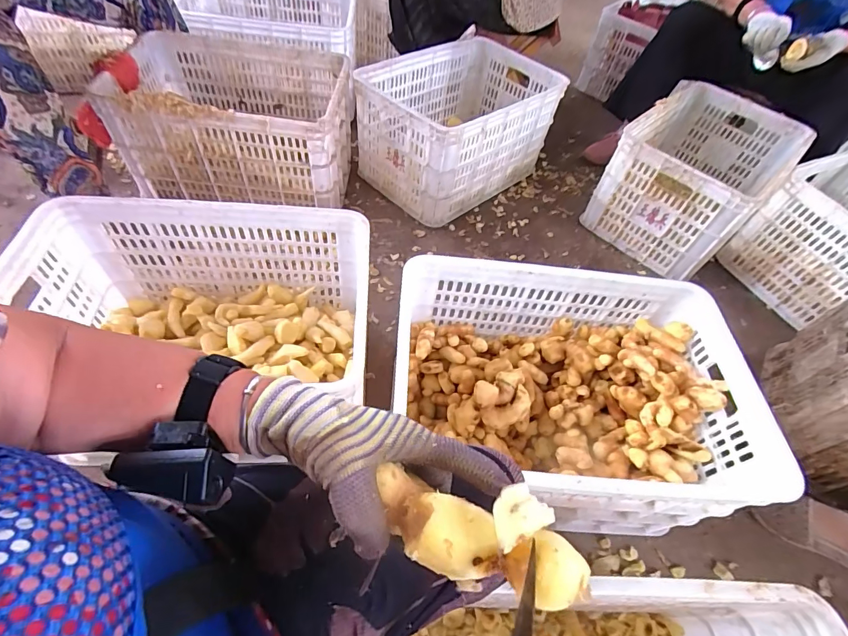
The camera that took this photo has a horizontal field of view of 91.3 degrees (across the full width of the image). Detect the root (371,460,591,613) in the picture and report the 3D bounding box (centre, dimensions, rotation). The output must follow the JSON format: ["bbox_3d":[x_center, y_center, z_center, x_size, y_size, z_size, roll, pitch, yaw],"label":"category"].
[{"bbox_3d":[0.032,0.124,0.242,0.121,0.030,0.055,13,52,13],"label":"root"}]

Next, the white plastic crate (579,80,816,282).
[{"bbox_3d":[0.770,-0.412,1.201,0.350,0.283,0.559,37,58,20],"label":"white plastic crate"}]

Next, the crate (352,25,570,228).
[{"bbox_3d":[0.119,-0.571,1.242,0.585,0.301,0.355,-37,65,-28],"label":"crate"}]

